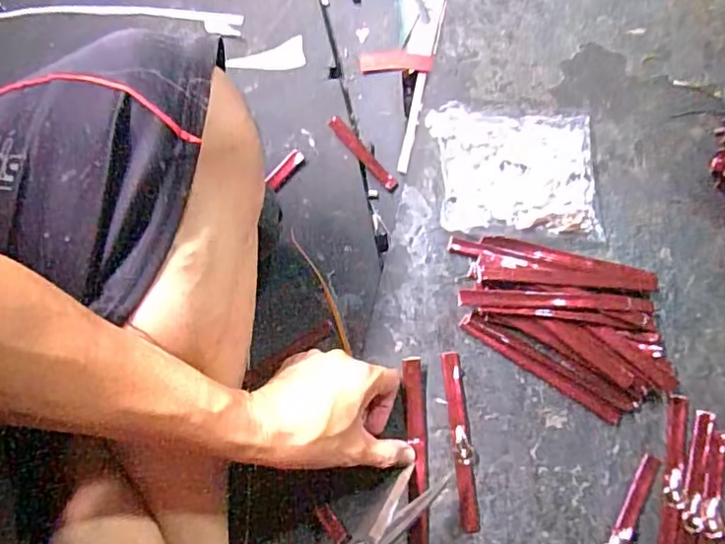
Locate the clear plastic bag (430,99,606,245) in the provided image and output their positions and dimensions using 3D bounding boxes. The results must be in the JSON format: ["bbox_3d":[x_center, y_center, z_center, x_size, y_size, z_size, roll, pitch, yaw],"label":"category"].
[{"bbox_3d":[0.135,-0.089,0.505,0.143,0.019,0.112,2,81,3],"label":"clear plastic bag"}]

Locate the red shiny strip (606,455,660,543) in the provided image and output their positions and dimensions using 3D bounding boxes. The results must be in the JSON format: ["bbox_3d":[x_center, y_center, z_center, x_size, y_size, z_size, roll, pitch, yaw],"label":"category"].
[{"bbox_3d":[0.198,0.209,0.434,0.019,0.011,0.139,31,84,7],"label":"red shiny strip"}]

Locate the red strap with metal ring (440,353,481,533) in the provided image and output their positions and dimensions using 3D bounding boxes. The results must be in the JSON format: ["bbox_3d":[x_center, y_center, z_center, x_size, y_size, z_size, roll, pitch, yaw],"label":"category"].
[{"bbox_3d":[0.081,0.136,0.462,0.018,0.004,0.139,-5,81,2],"label":"red strap with metal ring"}]

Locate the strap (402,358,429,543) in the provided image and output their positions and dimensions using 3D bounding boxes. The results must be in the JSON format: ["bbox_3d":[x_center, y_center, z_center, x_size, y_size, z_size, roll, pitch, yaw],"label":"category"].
[{"bbox_3d":[0.043,0.148,0.459,0.017,0.013,0.151,-2,77,1],"label":"strap"}]

